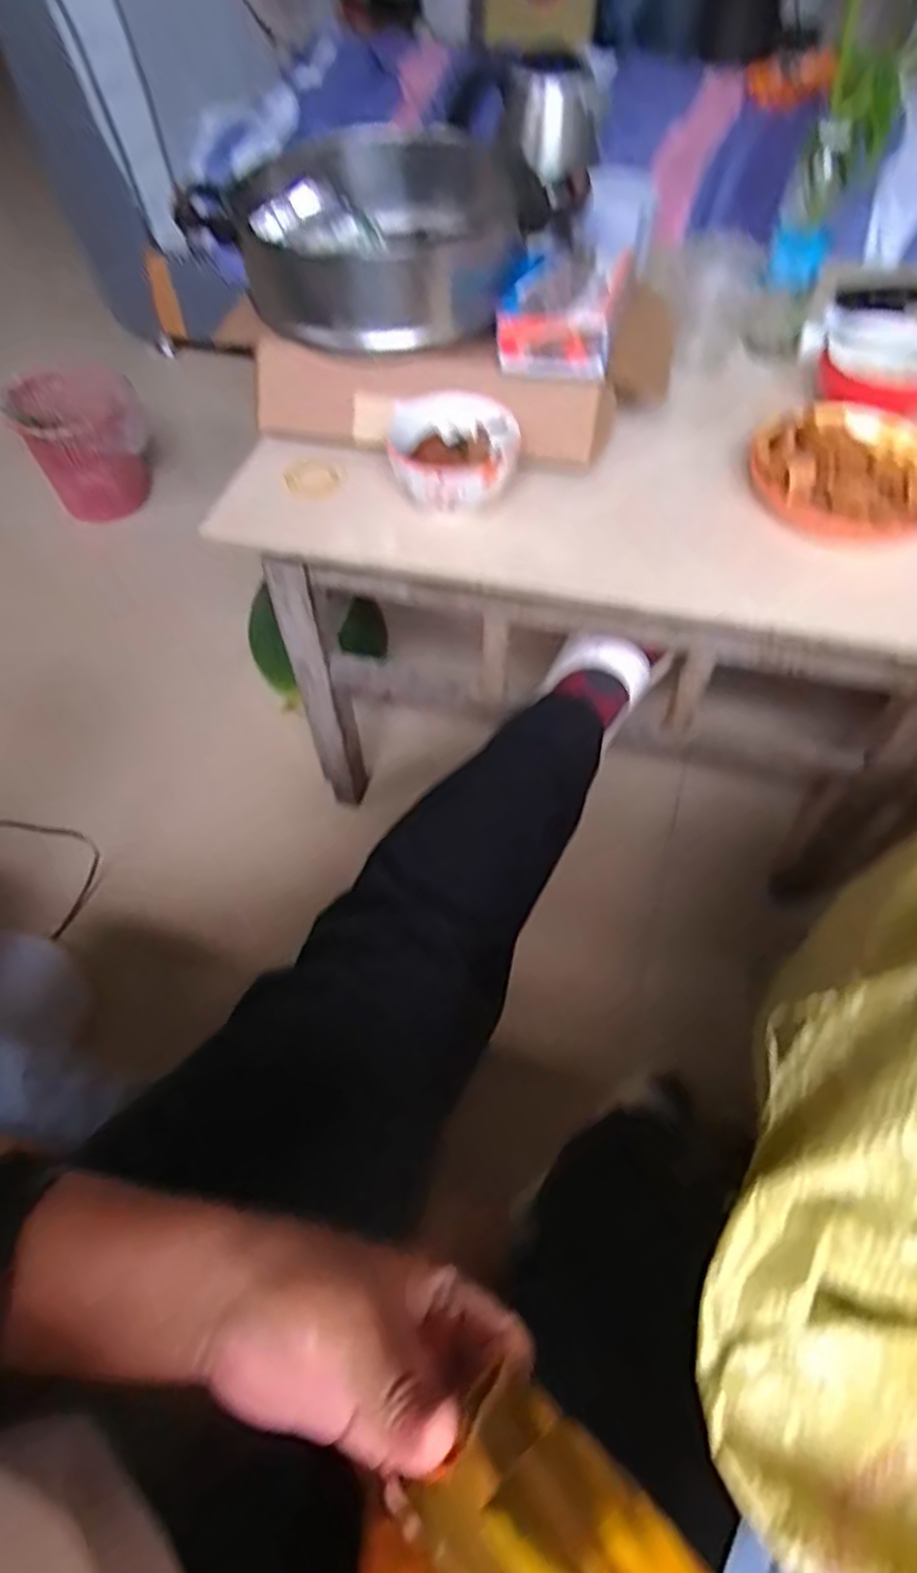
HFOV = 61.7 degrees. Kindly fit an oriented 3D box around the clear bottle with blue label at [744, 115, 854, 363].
[{"bbox_3d":[0.405,-0.636,0.906,0.069,0.227,0.071,16,57,11],"label":"clear bottle with blue label"}]

